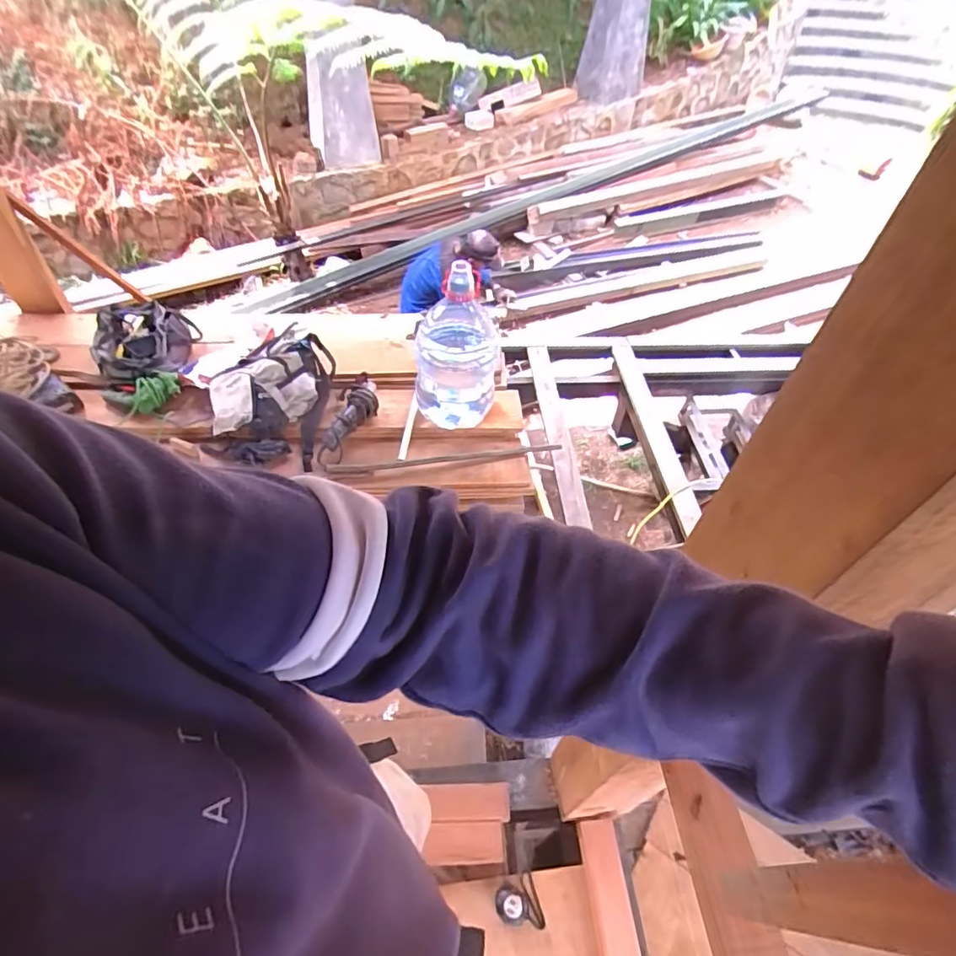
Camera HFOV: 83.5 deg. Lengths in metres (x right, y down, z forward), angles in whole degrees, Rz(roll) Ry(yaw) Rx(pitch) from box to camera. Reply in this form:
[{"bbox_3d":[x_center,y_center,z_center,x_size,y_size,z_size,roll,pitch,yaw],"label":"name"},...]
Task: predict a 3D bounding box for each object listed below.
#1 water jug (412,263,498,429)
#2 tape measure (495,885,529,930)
[{"bbox_3d":[-0.059,-0.351,1.569,0.221,0.478,0.187,-19,55,-18],"label":"water jug"},{"bbox_3d":[0.068,0.841,1.051,0.066,0.043,0.060,2,51,-2],"label":"tape measure"}]

